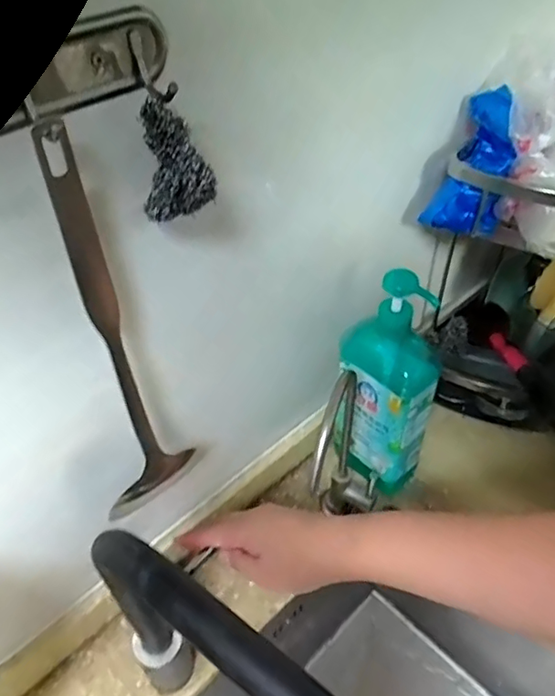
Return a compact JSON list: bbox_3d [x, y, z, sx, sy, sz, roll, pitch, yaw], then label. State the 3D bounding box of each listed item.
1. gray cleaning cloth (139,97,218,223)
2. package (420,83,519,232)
[{"bbox_3d":[-0.056,-0.105,0.322,0.040,0.060,0.025,-3,44,-1],"label":"gray cleaning cloth"},{"bbox_3d":[0.200,-0.183,0.558,0.071,0.142,0.042,21,10,22],"label":"package"}]

